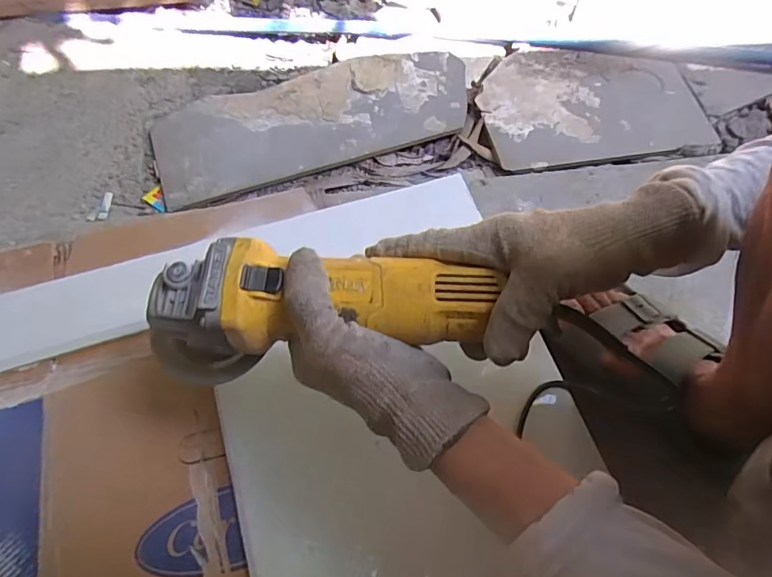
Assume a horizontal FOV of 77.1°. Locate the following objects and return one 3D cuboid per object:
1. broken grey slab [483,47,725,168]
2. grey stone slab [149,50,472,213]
[{"bbox_3d":[0.308,-0.279,0.734,0.331,0.027,0.213,-7,63,-6],"label":"broken grey slab"},{"bbox_3d":[-0.096,-0.247,0.691,0.450,0.022,0.173,-17,65,-11],"label":"grey stone slab"}]

